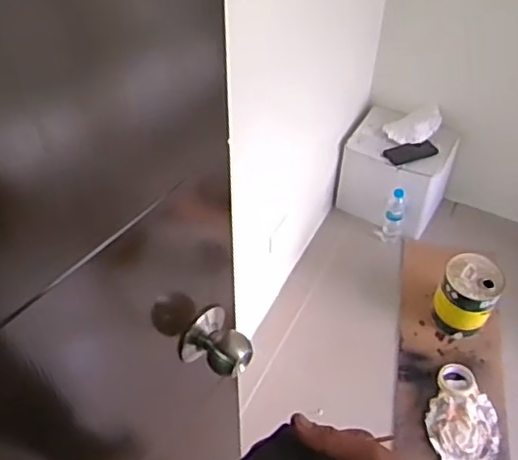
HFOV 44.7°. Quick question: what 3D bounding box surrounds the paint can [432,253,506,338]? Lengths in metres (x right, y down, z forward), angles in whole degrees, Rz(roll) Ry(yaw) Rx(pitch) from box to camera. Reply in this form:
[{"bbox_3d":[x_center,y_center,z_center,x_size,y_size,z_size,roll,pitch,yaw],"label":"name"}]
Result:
[{"bbox_3d":[0.599,0.189,1.809,0.158,0.190,0.154,0,49,0],"label":"paint can"}]

